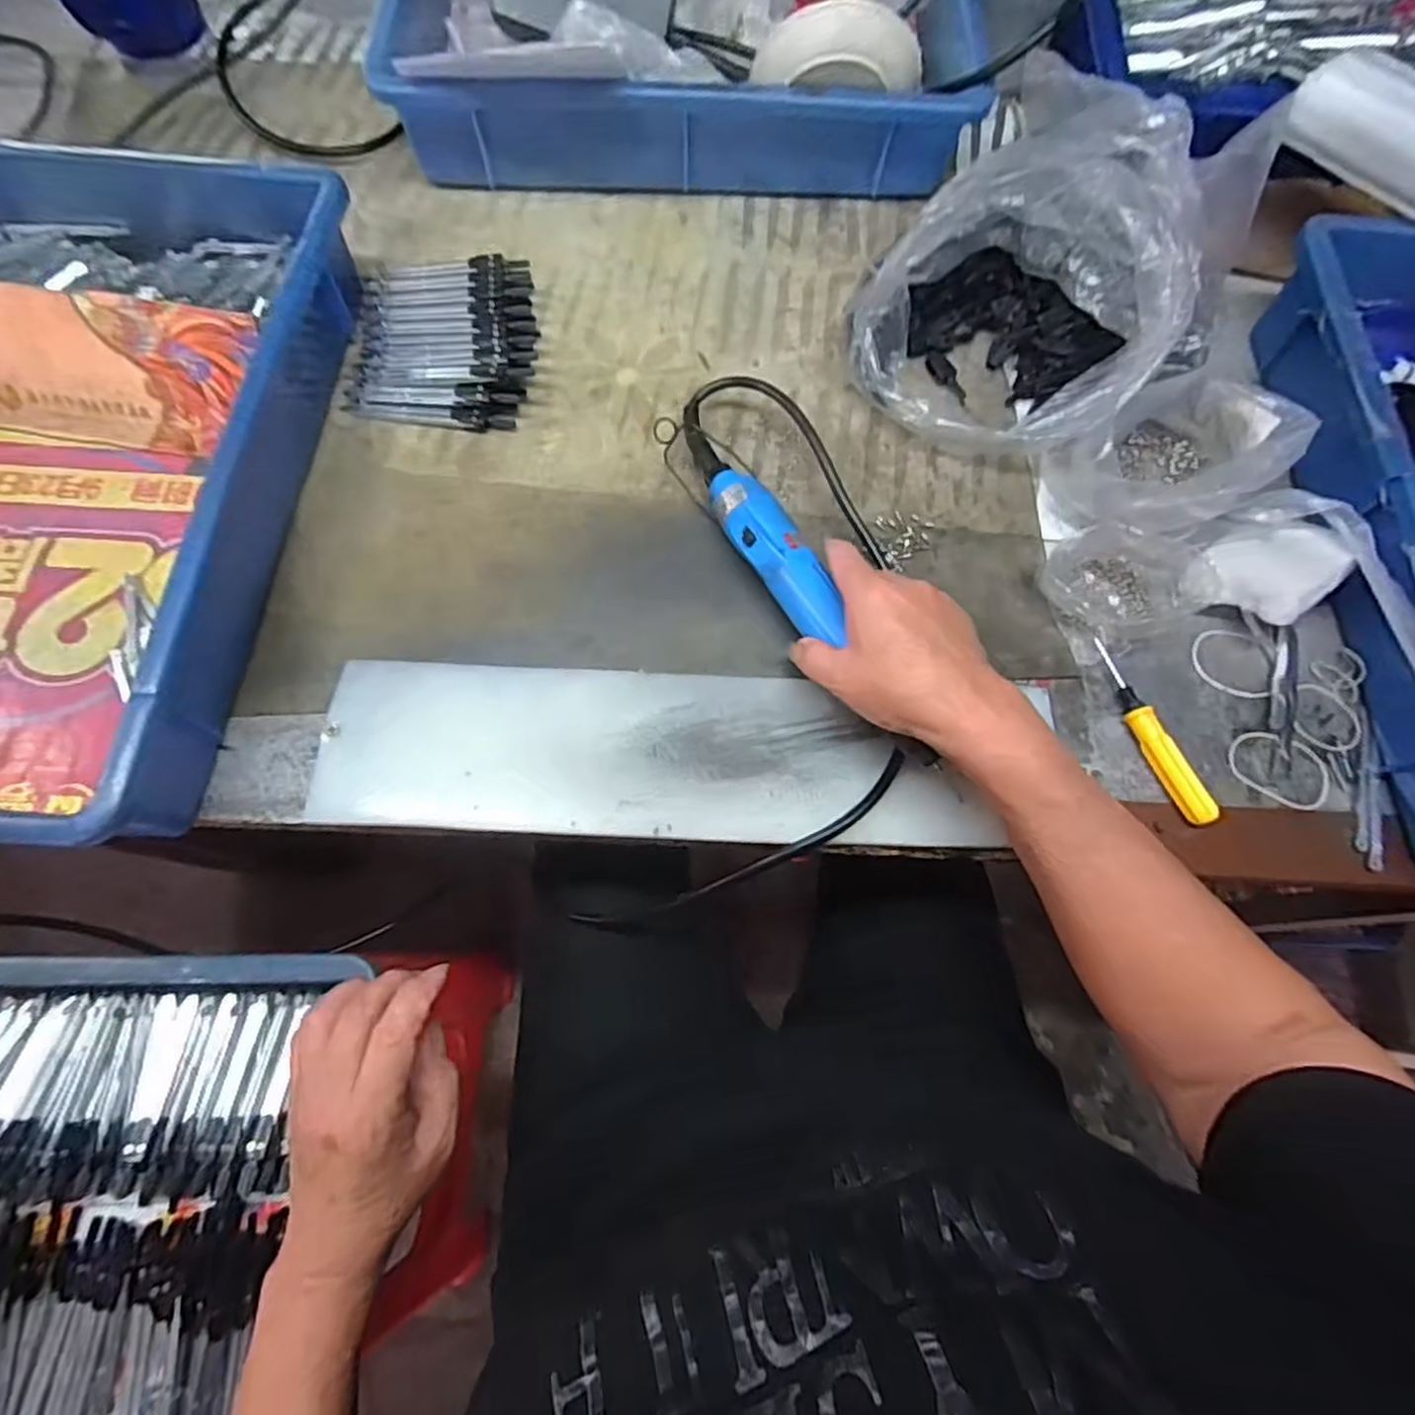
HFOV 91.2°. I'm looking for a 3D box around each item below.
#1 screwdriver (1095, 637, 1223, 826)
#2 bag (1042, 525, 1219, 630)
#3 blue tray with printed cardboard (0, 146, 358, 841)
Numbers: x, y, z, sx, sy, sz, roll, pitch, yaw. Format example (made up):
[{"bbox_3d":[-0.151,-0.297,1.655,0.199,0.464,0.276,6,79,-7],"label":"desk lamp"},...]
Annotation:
[{"bbox_3d":[0.256,0.012,0.400,0.014,0.016,0.115,-13,69,-7],"label":"screwdriver"},{"bbox_3d":[0.249,-0.077,0.419,0.083,0.047,0.065,-16,70,-8],"label":"bag"},{"bbox_3d":[-0.387,-0.142,0.404,0.272,0.081,0.439,4,68,-1],"label":"blue tray with printed cardboard"}]

